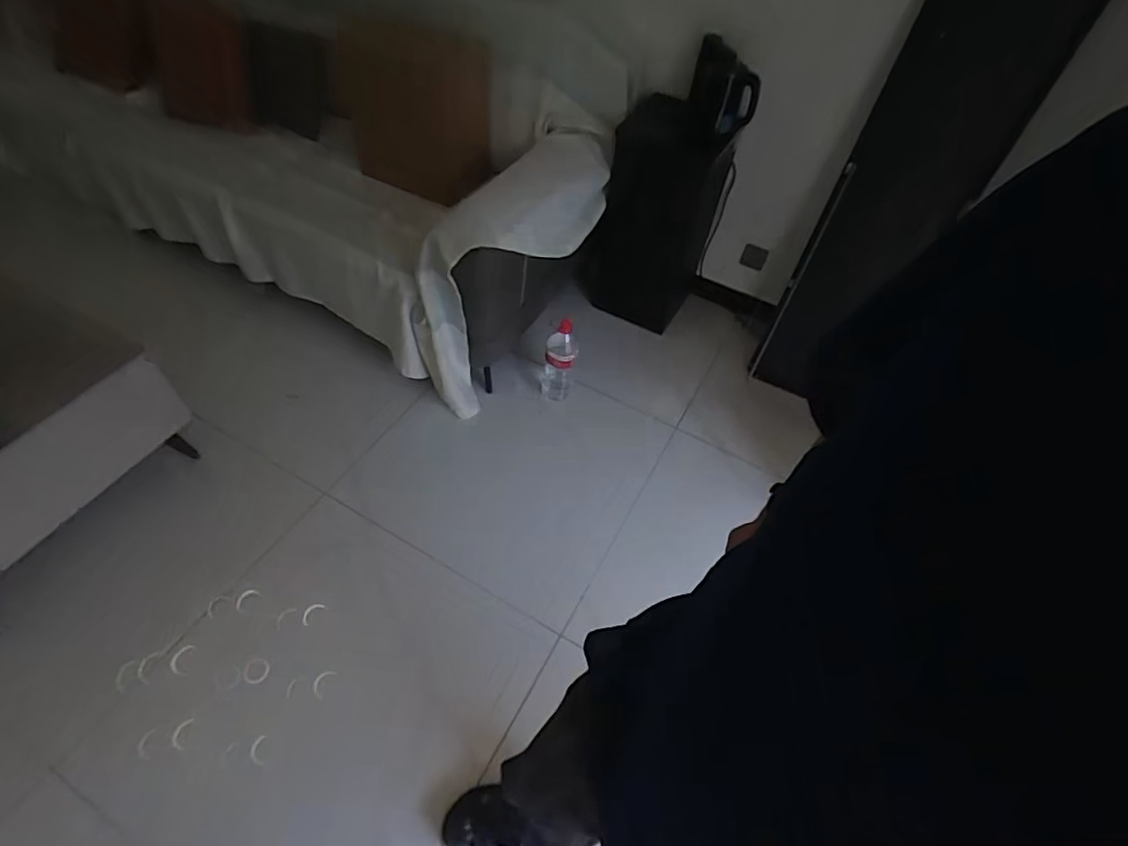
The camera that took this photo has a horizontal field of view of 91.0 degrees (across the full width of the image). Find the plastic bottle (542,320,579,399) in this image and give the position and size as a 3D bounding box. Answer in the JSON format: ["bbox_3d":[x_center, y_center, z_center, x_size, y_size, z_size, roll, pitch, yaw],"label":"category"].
[{"bbox_3d":[-0.019,-0.193,1.788,0.109,0.272,0.109,4,52,-2],"label":"plastic bottle"}]

